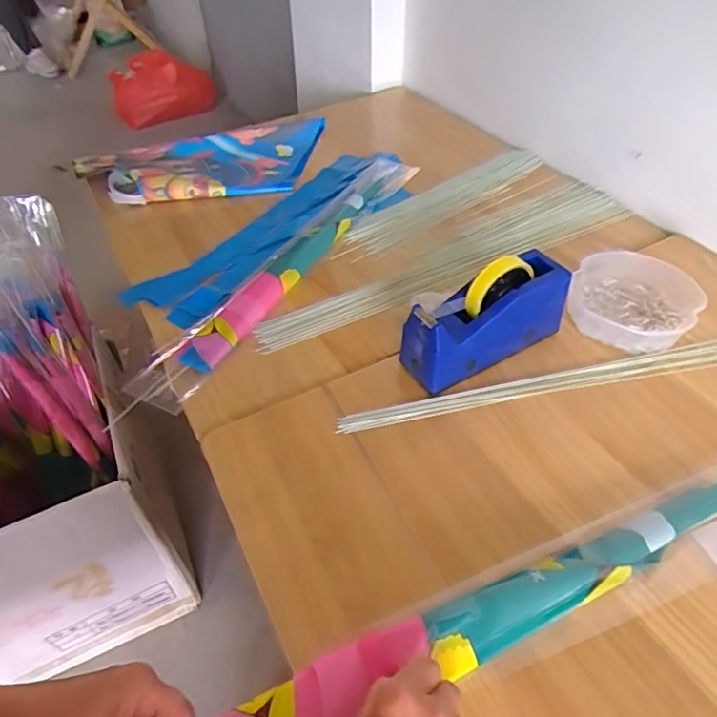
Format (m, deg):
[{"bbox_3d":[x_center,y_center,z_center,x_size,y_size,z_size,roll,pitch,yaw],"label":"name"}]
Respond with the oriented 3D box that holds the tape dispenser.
[{"bbox_3d":[0.152,-0.048,0.628,0.200,0.124,0.063,-22,49,-18],"label":"tape dispenser"}]

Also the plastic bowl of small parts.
[{"bbox_3d":[0.350,-0.076,0.690,0.146,0.049,0.146,-1,45,1],"label":"plastic bowl of small parts"}]

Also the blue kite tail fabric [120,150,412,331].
[{"bbox_3d":[-0.102,-0.226,0.890,0.179,0.015,0.553,29,53,27],"label":"blue kite tail fabric"}]

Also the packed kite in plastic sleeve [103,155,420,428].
[{"bbox_3d":[-0.098,-0.152,0.813,0.083,0.027,0.668,22,50,22],"label":"packed kite in plastic sleeve"}]

